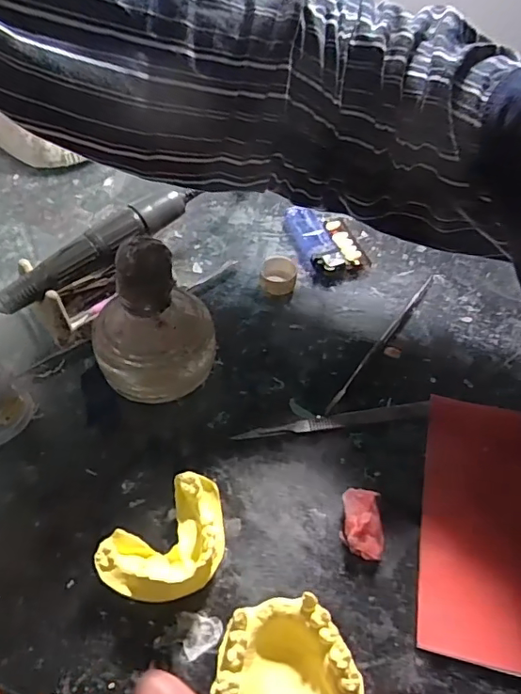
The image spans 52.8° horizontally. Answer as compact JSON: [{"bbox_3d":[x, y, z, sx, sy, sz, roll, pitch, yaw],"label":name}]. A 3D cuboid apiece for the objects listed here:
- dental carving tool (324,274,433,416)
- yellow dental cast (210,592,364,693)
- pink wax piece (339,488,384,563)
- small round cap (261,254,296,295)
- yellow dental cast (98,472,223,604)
[{"bbox_3d":[0.089,-0.007,0.373,0.006,0.006,0.156,31,58,22],"label":"dental carving tool"},{"bbox_3d":[0.010,0.145,0.236,0.059,0.035,0.052,-10,52,-9],"label":"yellow dental cast"},{"bbox_3d":[0.056,0.096,0.286,0.022,0.016,0.035,7,52,5],"label":"pink wax piece"},{"bbox_3d":[0.014,-0.056,0.411,0.027,0.014,0.033,6,52,4],"label":"small round cap"},{"bbox_3d":[-0.043,0.103,0.272,0.051,0.027,0.069,38,60,25],"label":"yellow dental cast"}]

